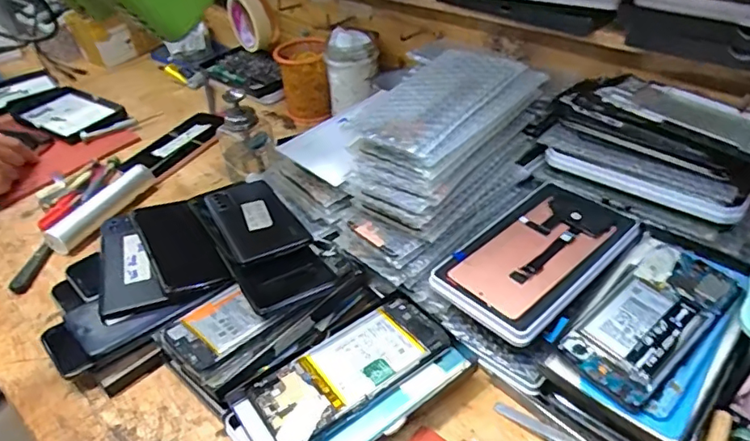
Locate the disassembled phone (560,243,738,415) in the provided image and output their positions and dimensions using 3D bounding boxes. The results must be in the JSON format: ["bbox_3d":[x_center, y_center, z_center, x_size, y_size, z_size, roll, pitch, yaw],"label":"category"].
[{"bbox_3d":[0.219,0.077,0.419,0.155,0.009,0.071,-35,51,-23],"label":"disassembled phone"}]

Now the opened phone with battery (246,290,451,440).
[{"bbox_3d":[-0.019,0.118,0.438,0.163,0.009,0.075,-28,44,-25],"label":"opened phone with battery"}]

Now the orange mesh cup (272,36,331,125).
[{"bbox_3d":[-0.104,-0.211,0.810,0.080,0.099,0.080,-14,41,-10],"label":"orange mesh cup"}]

